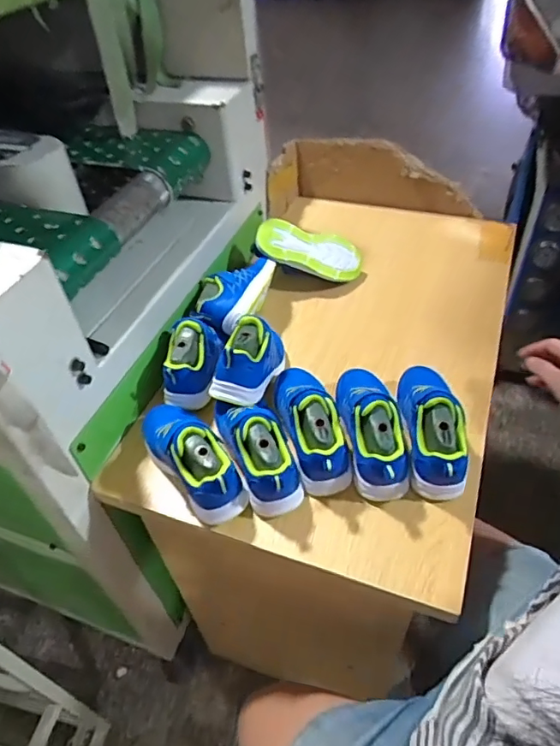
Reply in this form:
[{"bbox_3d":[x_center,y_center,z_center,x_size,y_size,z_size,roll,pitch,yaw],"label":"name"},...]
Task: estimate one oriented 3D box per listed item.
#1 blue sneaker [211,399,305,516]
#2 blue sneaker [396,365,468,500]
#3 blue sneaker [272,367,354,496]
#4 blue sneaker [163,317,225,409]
[{"bbox_3d":[-0.029,0.092,0.657,0.073,0.087,0.160,-18,47,-14],"label":"blue sneaker"},{"bbox_3d":[0.193,0.059,0.666,0.070,0.084,0.203,-4,45,1],"label":"blue sneaker"},{"bbox_3d":[0.040,0.056,0.683,0.076,0.081,0.200,-10,45,-6],"label":"blue sneaker"},{"bbox_3d":[-0.128,-0.026,0.763,0.072,0.073,0.137,3,46,8],"label":"blue sneaker"}]

